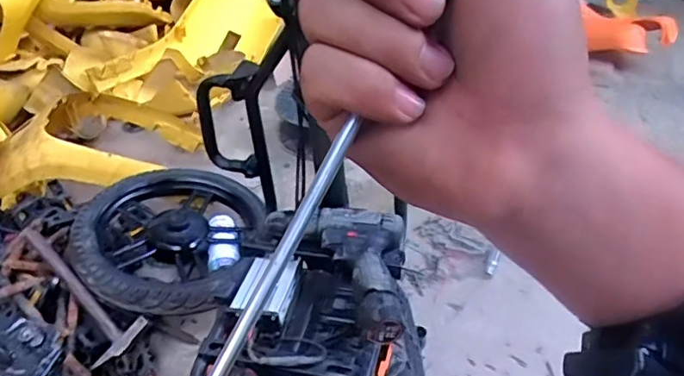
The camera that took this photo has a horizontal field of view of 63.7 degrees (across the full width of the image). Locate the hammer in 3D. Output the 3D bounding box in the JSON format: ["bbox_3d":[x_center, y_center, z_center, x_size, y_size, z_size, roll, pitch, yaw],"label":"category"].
[{"bbox_3d":[-0.485,0.176,0.989,0.311,0.056,0.100,40,57,16],"label":"hammer"}]

